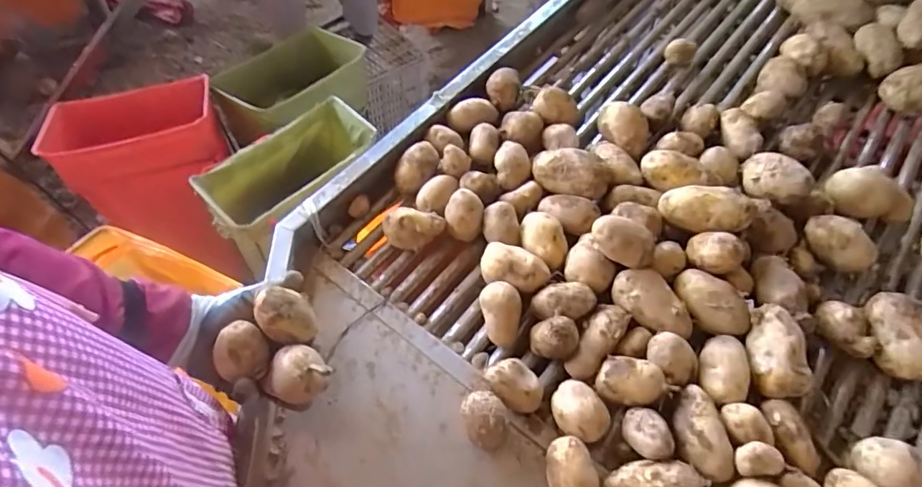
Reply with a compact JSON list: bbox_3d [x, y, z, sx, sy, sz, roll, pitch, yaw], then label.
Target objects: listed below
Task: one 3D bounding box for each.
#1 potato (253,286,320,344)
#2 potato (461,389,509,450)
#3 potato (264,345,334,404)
[{"bbox_3d":[-0.182,0.076,0.531,0.049,0.053,0.047,1,53,-1],"label":"potato"},{"bbox_3d":[0.025,0.199,0.563,0.050,0.059,0.052,1,53,-1],"label":"potato"},{"bbox_3d":[-0.165,0.134,0.511,0.056,0.043,0.063,-36,62,-25],"label":"potato"}]

